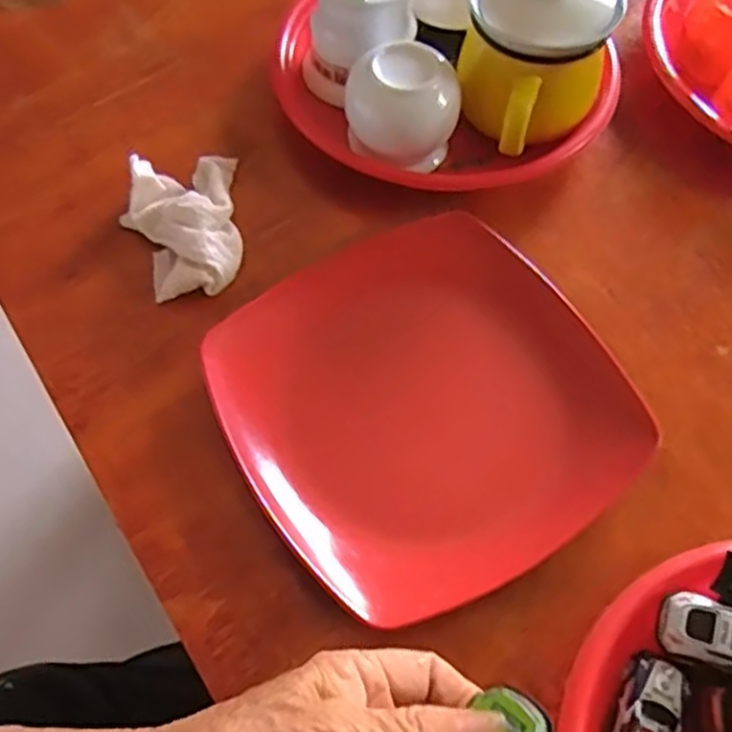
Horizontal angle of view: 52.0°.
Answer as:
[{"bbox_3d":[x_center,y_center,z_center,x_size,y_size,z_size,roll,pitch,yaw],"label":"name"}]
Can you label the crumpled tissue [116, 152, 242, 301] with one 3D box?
[{"bbox_3d":[-0.117,-0.093,0.471,0.073,0.035,0.102,-9,62,-6],"label":"crumpled tissue"}]

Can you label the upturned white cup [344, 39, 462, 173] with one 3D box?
[{"bbox_3d":[0.025,-0.167,0.492,0.072,0.069,0.058,-14,62,-9],"label":"upturned white cup"}]

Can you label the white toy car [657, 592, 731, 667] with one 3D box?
[{"bbox_3d":[0.169,0.124,0.343,0.065,0.019,0.028,15,62,7],"label":"white toy car"}]

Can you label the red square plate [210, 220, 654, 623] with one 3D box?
[{"bbox_3d":[0.032,0.019,0.419,0.202,0.025,0.204,-30,66,-16],"label":"red square plate"}]

